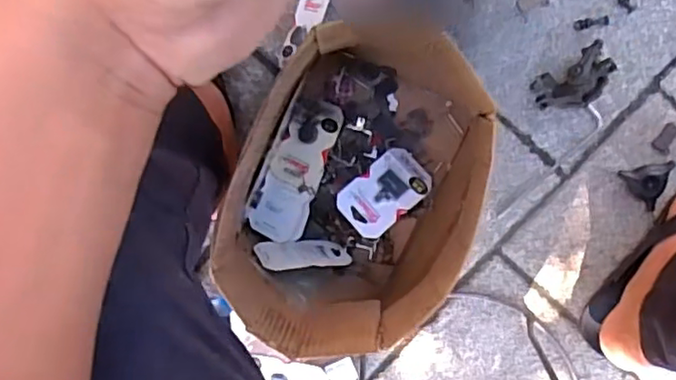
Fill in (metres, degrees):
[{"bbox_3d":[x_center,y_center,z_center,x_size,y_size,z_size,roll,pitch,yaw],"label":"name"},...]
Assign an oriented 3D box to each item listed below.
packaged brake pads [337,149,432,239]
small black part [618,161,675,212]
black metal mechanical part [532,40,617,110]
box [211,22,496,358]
[{"bbox_3d":[0.051,0.002,0.693,0.100,0.012,0.063,-42,80,-4],"label":"packaged brake pads"},{"bbox_3d":[0.346,-0.001,0.702,0.056,0.021,0.050,-11,97,6],"label":"small black part"},{"bbox_3d":[0.256,-0.115,0.683,0.082,0.040,0.054,-35,94,9],"label":"black metal mechanical part"},{"bbox_3d":[0.018,0.000,0.635,0.218,0.203,0.284,10,99,3],"label":"box"}]

